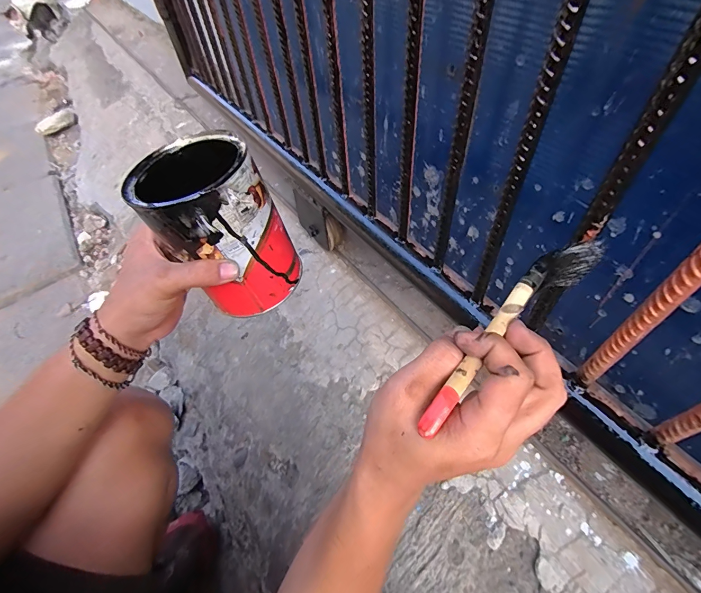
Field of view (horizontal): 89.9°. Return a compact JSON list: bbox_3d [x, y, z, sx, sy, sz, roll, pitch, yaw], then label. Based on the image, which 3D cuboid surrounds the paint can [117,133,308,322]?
[{"bbox_3d":[-0.117,-0.063,0.309,0.092,0.136,0.105,-40,59,-22],"label":"paint can"}]

